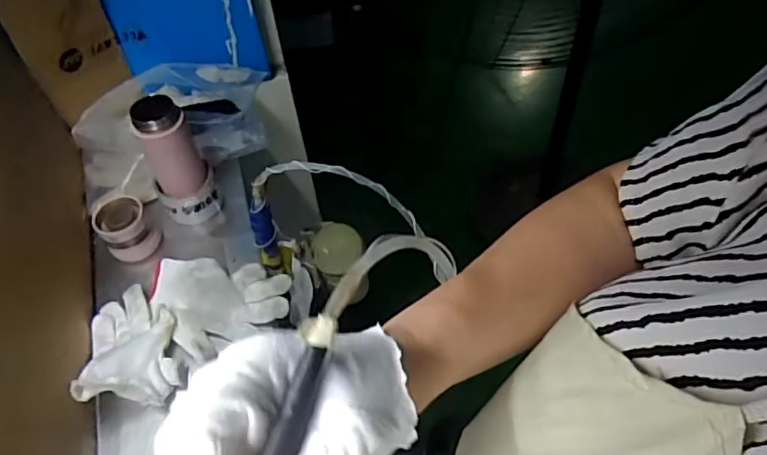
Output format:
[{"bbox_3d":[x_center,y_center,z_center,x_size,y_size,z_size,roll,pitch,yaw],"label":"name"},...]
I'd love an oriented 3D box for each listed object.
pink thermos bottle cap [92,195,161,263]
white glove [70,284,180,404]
[{"bbox_3d":[-0.346,0.001,0.768,0.064,0.073,0.061,-3,52,3],"label":"pink thermos bottle cap"},{"bbox_3d":[-0.295,0.127,0.658,0.098,0.052,0.158,-17,52,-8],"label":"white glove"}]

